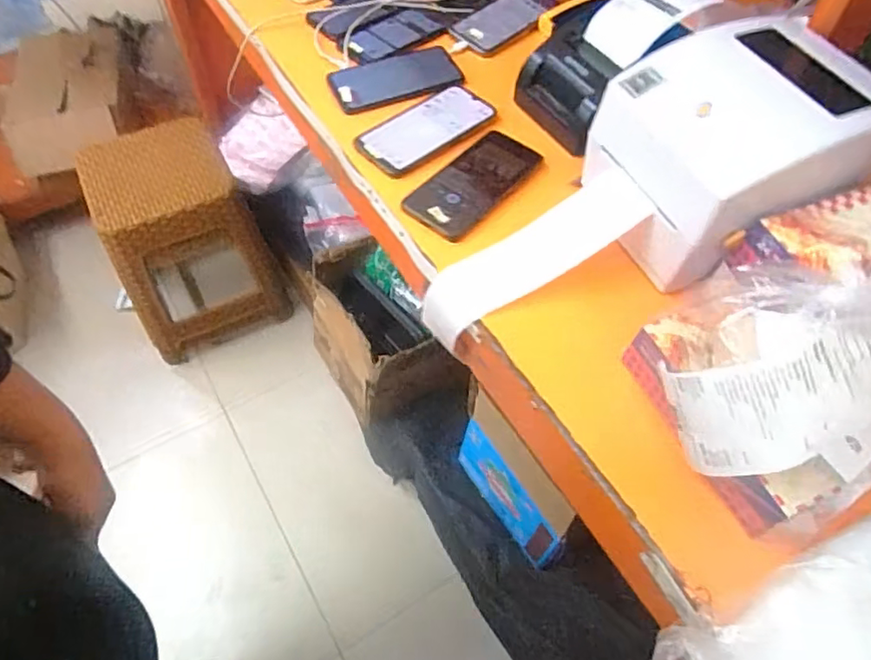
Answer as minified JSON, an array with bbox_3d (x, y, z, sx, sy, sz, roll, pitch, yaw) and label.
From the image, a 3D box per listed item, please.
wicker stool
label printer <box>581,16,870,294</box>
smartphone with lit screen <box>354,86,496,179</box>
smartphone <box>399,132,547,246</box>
[{"bbox_3d":[-0.579,-0.207,1.388,0.341,0.444,0.316,-19,59,-13],"label":"wicker stool"},{"bbox_3d":[0.275,-0.166,0.554,0.212,0.147,0.189,-21,59,-15],"label":"label printer"},{"bbox_3d":[-0.011,-0.246,0.695,0.159,0.008,0.084,-38,65,-23],"label":"smartphone with lit screen"},{"bbox_3d":[0.046,-0.167,0.652,0.077,0.012,0.176,35,62,20],"label":"smartphone"}]

